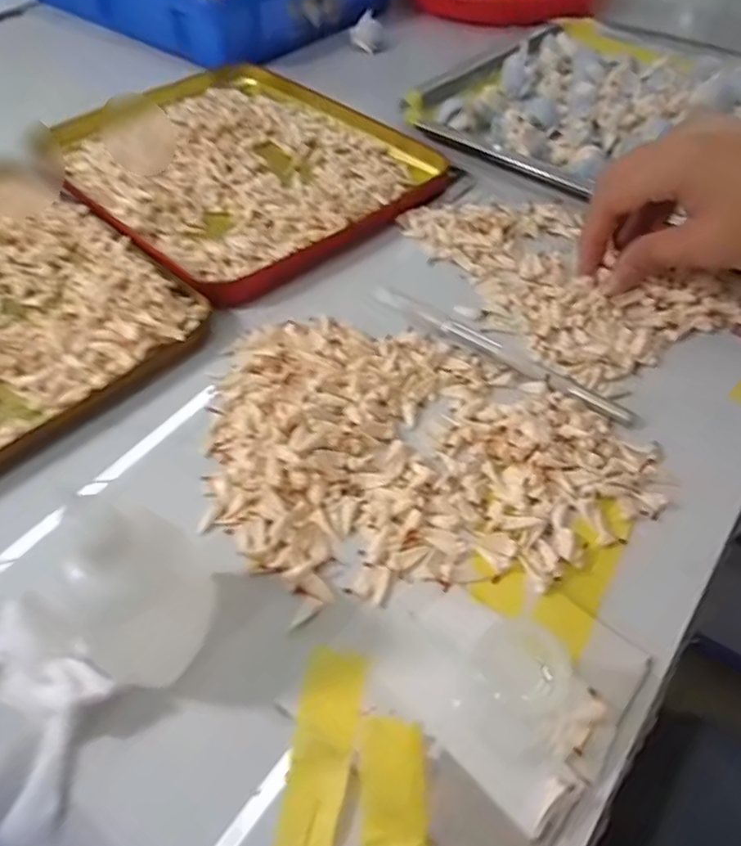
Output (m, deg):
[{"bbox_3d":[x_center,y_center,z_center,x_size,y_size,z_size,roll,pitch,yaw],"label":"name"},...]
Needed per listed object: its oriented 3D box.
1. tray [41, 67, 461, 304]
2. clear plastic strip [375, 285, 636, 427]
[{"bbox_3d":[-0.102,-0.187,0.425,0.264,0.015,0.197,38,60,27],"label":"tray"},{"bbox_3d":[0.062,-0.038,0.304,0.145,0.004,0.012,32,58,24],"label":"clear plastic strip"}]

